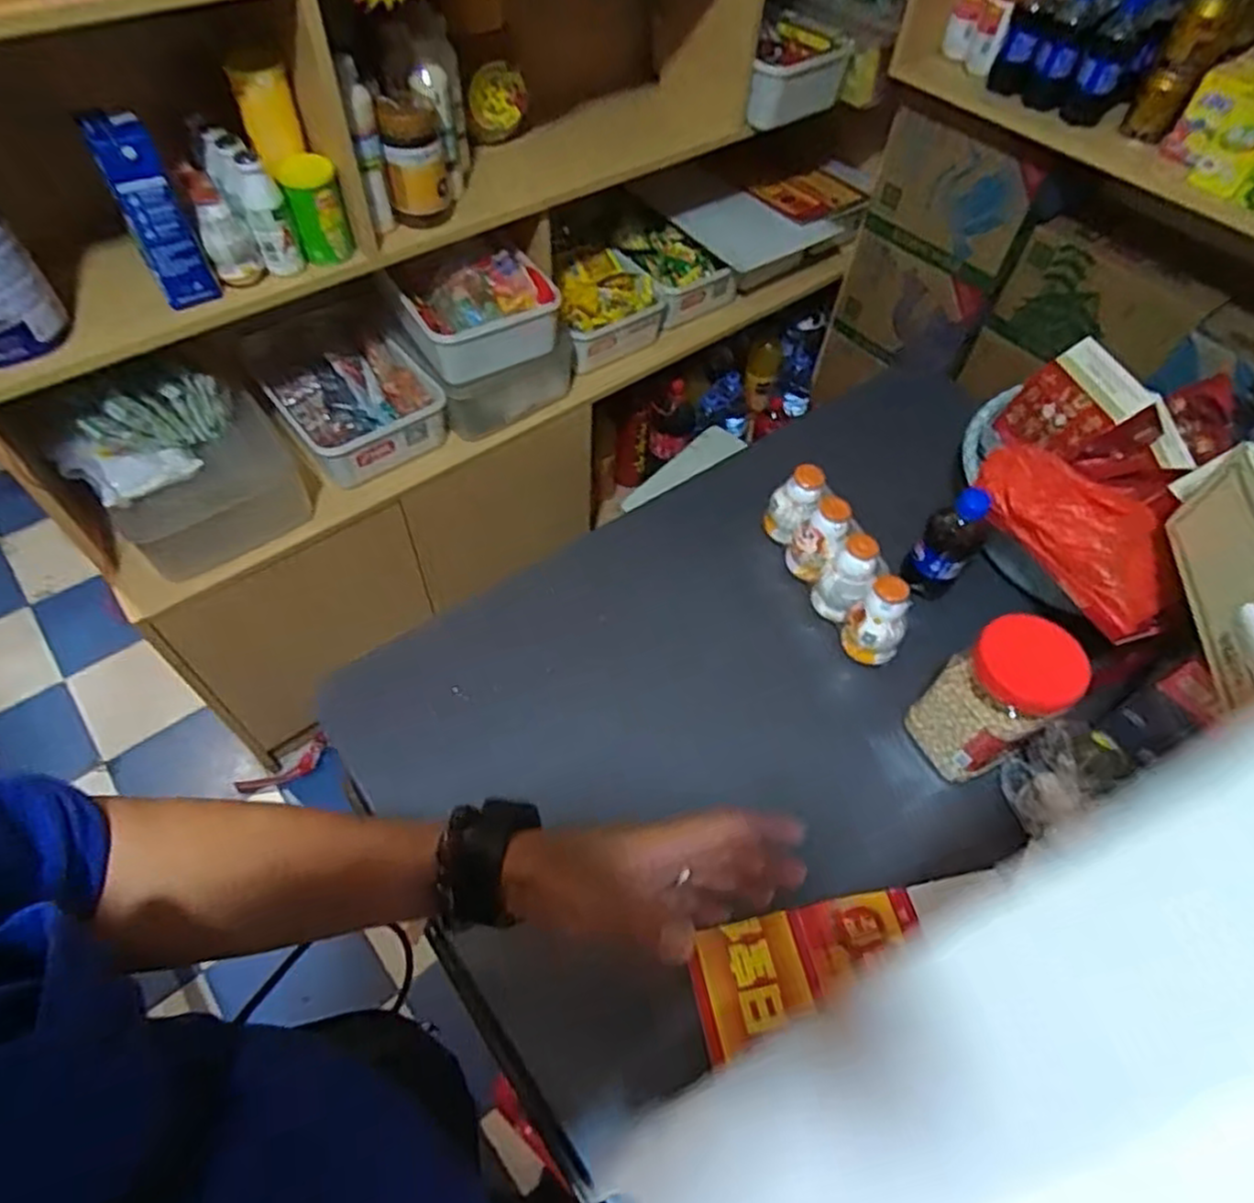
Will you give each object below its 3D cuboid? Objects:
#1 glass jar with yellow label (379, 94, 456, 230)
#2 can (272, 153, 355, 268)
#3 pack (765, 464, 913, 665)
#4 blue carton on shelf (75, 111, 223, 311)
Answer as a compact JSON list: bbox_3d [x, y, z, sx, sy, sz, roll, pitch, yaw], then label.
[{"bbox_3d":[-0.287,-0.599,0.999,0.077,0.143,0.077,1,55,-2],"label":"glass jar with yellow label"},{"bbox_3d":[-0.409,-0.515,0.953,0.068,0.117,0.068,1,55,-2],"label":"can"},{"bbox_3d":[0.231,-0.046,0.818,0.050,0.095,0.232,-18,58,-15],"label":"pack"},{"bbox_3d":[-0.553,-0.452,0.853,0.066,0.188,0.074,-27,61,-20],"label":"blue carton on shelf"}]

